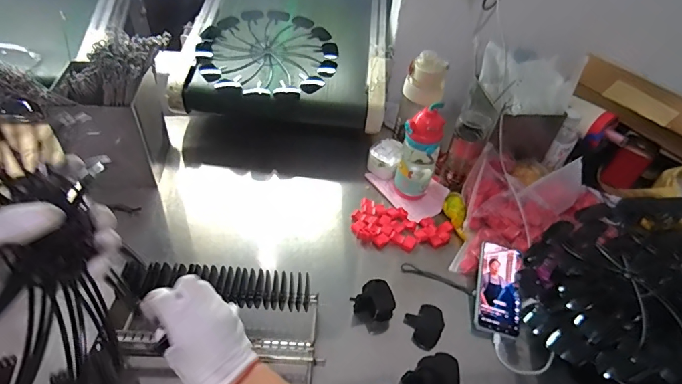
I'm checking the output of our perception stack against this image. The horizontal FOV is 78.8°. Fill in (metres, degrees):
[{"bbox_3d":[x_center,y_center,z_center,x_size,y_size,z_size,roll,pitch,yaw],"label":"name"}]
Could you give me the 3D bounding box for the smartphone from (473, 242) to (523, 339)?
[{"bbox_3d":[0.273,0.165,0.718,0.076,0.014,0.157,13,61,6],"label":"smartphone"}]

